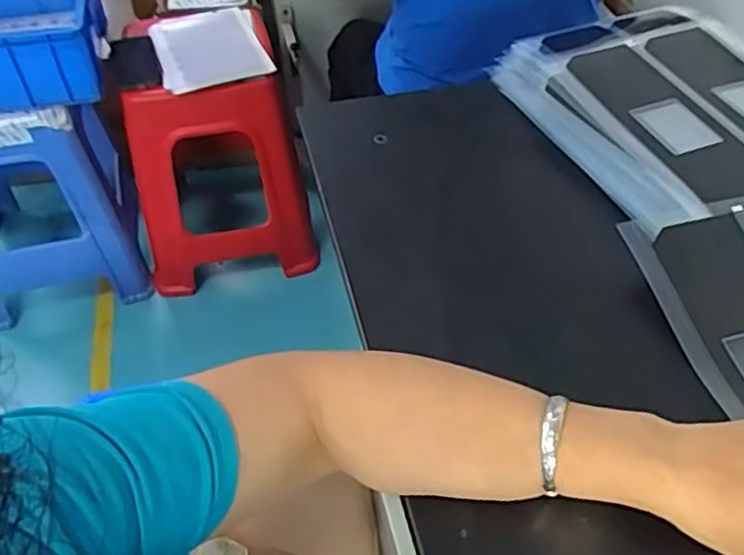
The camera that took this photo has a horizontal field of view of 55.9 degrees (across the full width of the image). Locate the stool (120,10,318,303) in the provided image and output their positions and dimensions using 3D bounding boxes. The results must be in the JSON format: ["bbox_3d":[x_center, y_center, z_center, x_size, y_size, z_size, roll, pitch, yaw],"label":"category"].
[{"bbox_3d":[-0.336,-0.261,1.486,0.340,0.509,0.340,-12,51,-10],"label":"stool"}]

